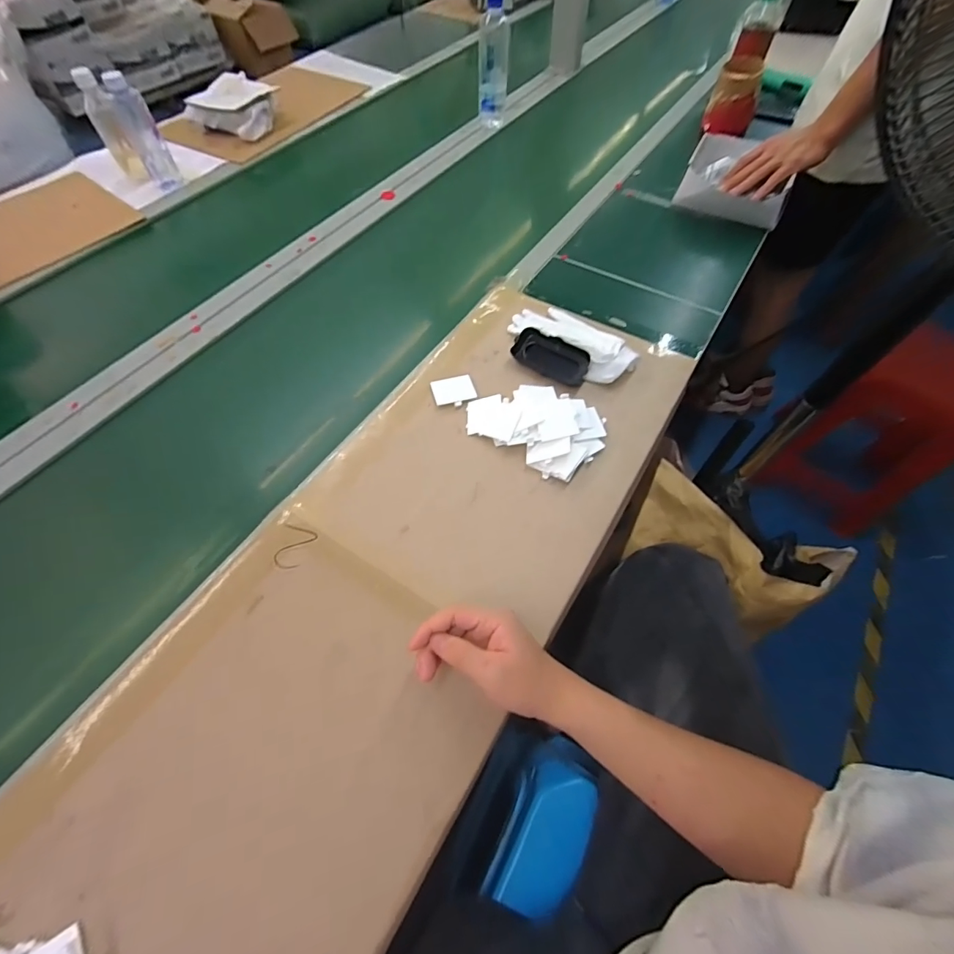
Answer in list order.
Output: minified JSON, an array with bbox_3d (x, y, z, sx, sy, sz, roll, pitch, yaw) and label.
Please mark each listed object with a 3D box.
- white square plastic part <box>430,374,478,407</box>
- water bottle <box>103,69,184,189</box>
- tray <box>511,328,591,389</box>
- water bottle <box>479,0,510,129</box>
[{"bbox_3d":[-0.032,-0.119,0.607,0.056,0.007,0.054,-14,60,-8],"label":"white square plastic part"},{"bbox_3d":[-0.655,-0.675,0.860,0.054,0.176,0.065,-33,64,-18],"label":"water bottle"},{"bbox_3d":[0.104,-0.169,0.619,0.107,0.023,0.050,28,85,18],"label":"tray"},{"bbox_3d":[0.038,-0.911,0.978,0.064,0.214,0.062,3,59,2],"label":"water bottle"}]

